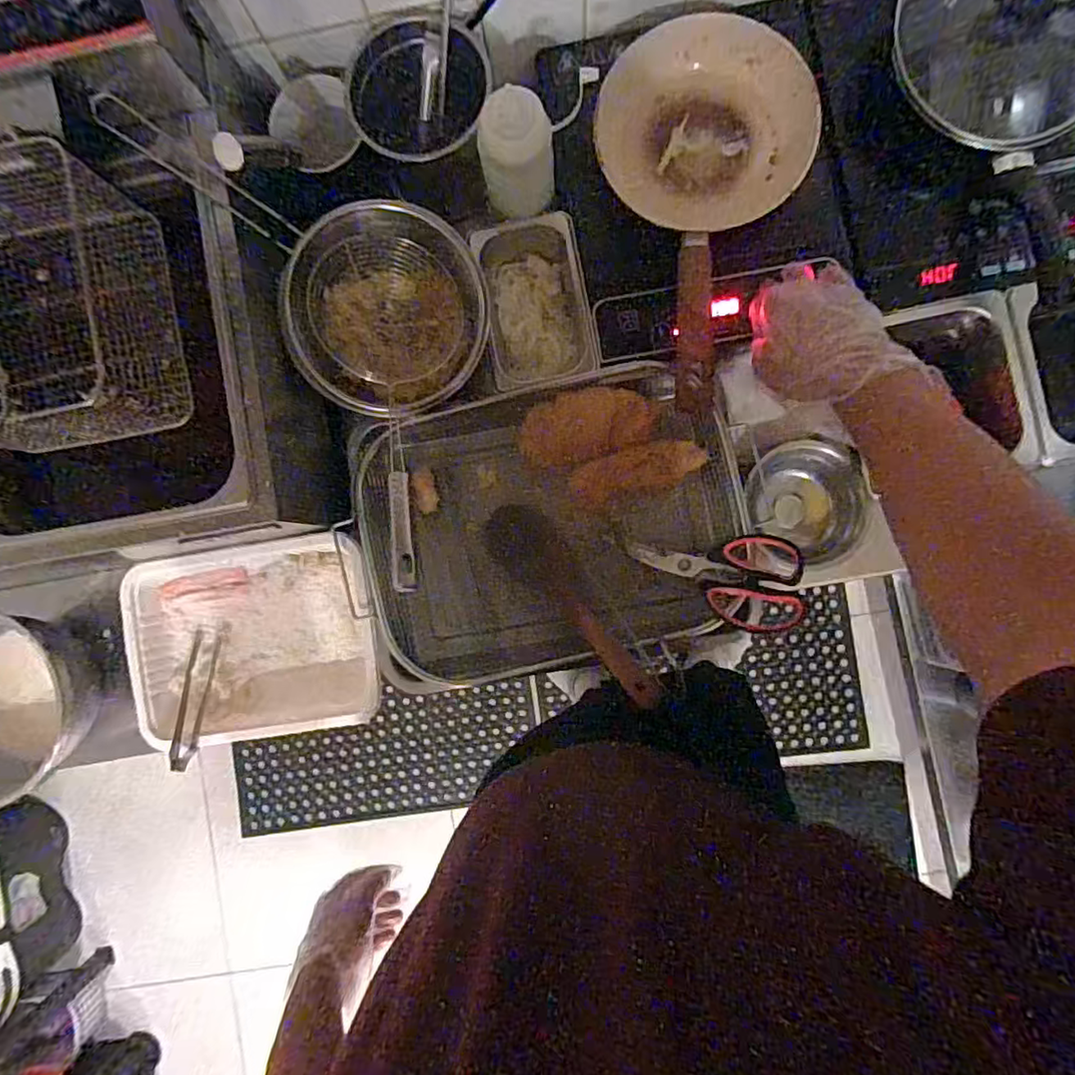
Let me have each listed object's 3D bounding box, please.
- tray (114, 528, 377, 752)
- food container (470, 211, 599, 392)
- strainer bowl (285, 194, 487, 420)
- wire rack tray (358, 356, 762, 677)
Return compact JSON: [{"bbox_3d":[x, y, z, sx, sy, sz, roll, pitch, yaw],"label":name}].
[{"bbox_3d":[-0.289,0.108,0.639,0.260,0.075,0.201,-9,87,3],"label":"tray"},{"bbox_3d":[-0.003,-0.245,0.619,0.107,0.052,0.170,-9,87,3],"label":"food container"},{"bbox_3d":[-0.142,-0.217,0.583,0.181,0.107,0.175,0,88,4],"label":"strainer bowl"},{"bbox_3d":[0.015,-0.009,0.625,0.375,0.070,0.284,-11,87,3],"label":"wire rack tray"}]

